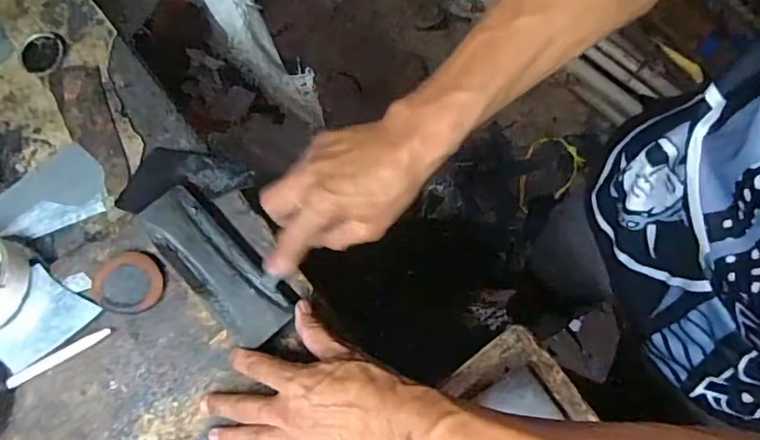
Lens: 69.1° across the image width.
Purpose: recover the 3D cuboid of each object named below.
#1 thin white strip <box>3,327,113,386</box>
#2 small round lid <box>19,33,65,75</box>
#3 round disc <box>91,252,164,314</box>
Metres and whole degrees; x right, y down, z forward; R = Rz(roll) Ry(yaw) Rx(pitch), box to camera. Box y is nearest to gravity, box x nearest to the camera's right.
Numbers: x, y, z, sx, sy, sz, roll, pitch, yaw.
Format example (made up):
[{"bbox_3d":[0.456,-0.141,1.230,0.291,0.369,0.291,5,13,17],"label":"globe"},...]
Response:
[{"bbox_3d":[-0.259,0.111,0.446,0.086,0.004,0.010,-27,80,-11],"label":"thin white strip"},{"bbox_3d":[-0.326,-0.163,0.534,0.045,0.006,0.041,1,76,-5],"label":"small round lid"},{"bbox_3d":[-0.209,0.051,0.455,0.058,0.011,0.050,-1,76,-6],"label":"round disc"}]

